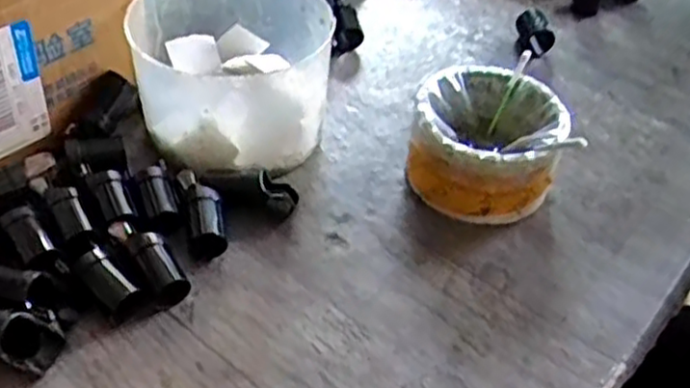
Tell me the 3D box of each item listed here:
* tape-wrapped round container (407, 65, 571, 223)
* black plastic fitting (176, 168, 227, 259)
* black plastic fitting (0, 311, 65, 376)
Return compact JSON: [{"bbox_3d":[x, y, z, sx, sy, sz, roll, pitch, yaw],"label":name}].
[{"bbox_3d":[0.081,-0.031,0.432,0.082,0.054,0.087,3,45,-3],"label":"tape-wrapped round container"},{"bbox_3d":[-0.076,0.011,0.395,0.017,0.018,0.054,-11,48,-16],"label":"black plastic fitting"},{"bbox_3d":[-0.159,0.064,0.335,0.054,0.024,0.023,23,47,-2],"label":"black plastic fitting"}]

